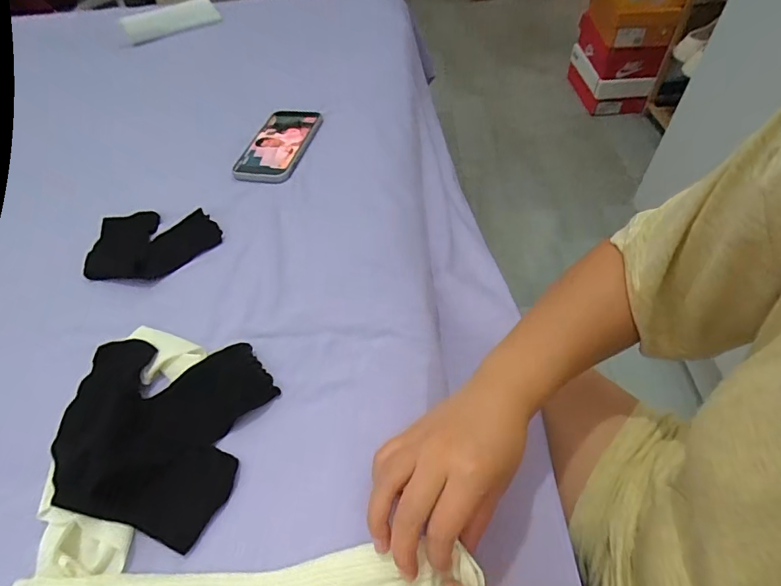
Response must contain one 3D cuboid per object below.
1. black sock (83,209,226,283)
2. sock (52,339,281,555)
[{"bbox_3d":[-0.266,-0.058,0.492,0.143,0.011,0.102,1,52,5],"label":"black sock"},{"bbox_3d":[-0.193,0.099,0.348,0.163,0.029,0.143,11,53,12],"label":"sock"}]

